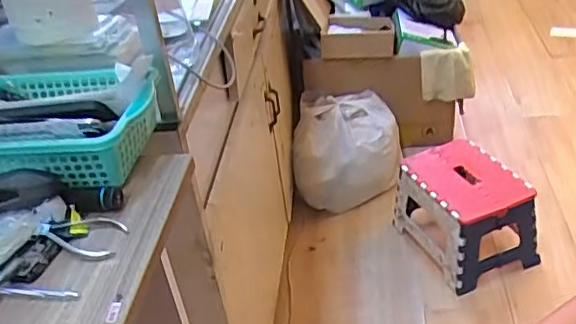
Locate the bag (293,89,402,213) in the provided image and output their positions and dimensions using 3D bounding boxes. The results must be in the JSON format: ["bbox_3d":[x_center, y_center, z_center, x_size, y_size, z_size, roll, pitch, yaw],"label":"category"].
[{"bbox_3d":[0.164,-0.020,1.716,0.297,0.255,0.208,-8,34,0],"label":"bag"}]

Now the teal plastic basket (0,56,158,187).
[{"bbox_3d":[-0.256,-0.048,0.660,0.227,0.071,0.167,-3,35,7],"label":"teal plastic basket"}]

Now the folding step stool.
[{"bbox_3d":[0.419,0.123,1.473,0.221,0.208,0.301,-21,36,-18],"label":"folding step stool"}]

